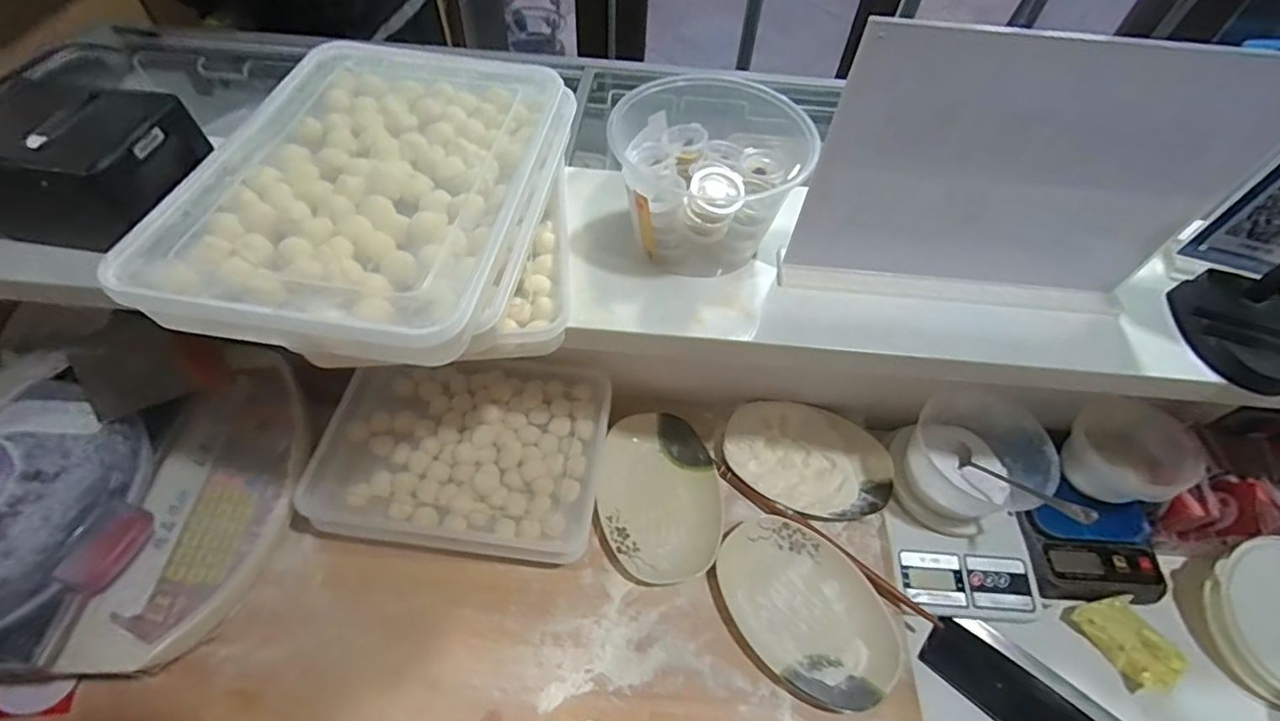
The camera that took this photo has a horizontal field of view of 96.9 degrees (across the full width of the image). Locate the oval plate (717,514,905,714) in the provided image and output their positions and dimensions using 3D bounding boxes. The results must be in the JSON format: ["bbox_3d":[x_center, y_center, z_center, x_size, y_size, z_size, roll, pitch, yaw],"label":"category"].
[{"bbox_3d":[0.171,0.253,0.588,0.194,0.022,0.138,39,64,21],"label":"oval plate"}]

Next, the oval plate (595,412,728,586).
[{"bbox_3d":[0.024,0.153,0.650,0.140,0.017,0.192,8,57,3],"label":"oval plate"}]

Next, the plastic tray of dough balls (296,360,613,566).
[{"bbox_3d":[-0.192,0.105,0.647,0.296,0.064,0.223,6,57,2],"label":"plastic tray of dough balls"}]

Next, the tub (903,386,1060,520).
[{"bbox_3d":[0.376,0.112,0.652,0.135,0.098,0.120,15,58,8],"label":"tub"}]

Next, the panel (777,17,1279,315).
[{"bbox_3d":[0.282,-0.128,0.425,0.299,0.202,0.043,5,57,2],"label":"panel"}]

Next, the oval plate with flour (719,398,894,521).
[{"bbox_3d":[0.200,0.115,0.679,0.195,0.024,0.138,19,59,10],"label":"oval plate with flour"}]

